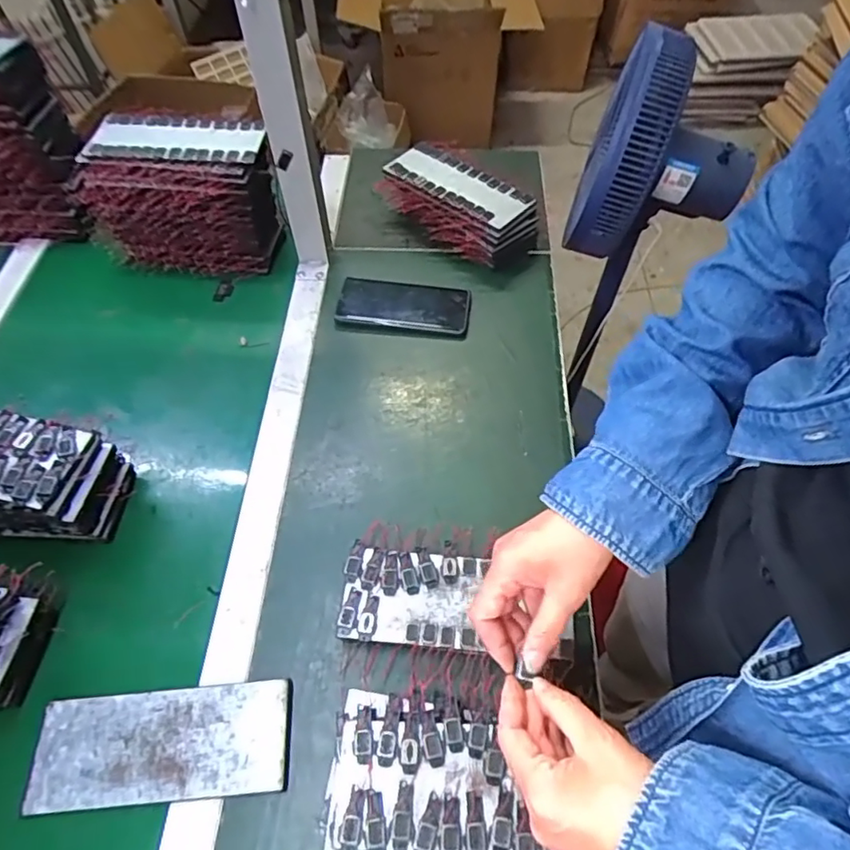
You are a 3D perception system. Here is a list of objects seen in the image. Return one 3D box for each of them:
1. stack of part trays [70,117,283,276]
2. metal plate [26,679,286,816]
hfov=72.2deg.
[{"bbox_3d":[-0.300,-0.286,0.747,0.229,0.163,0.103,4,57,4],"label":"stack of part trays"},{"bbox_3d":[-0.211,0.258,0.471,0.201,0.011,0.082,-5,56,-2],"label":"metal plate"}]

